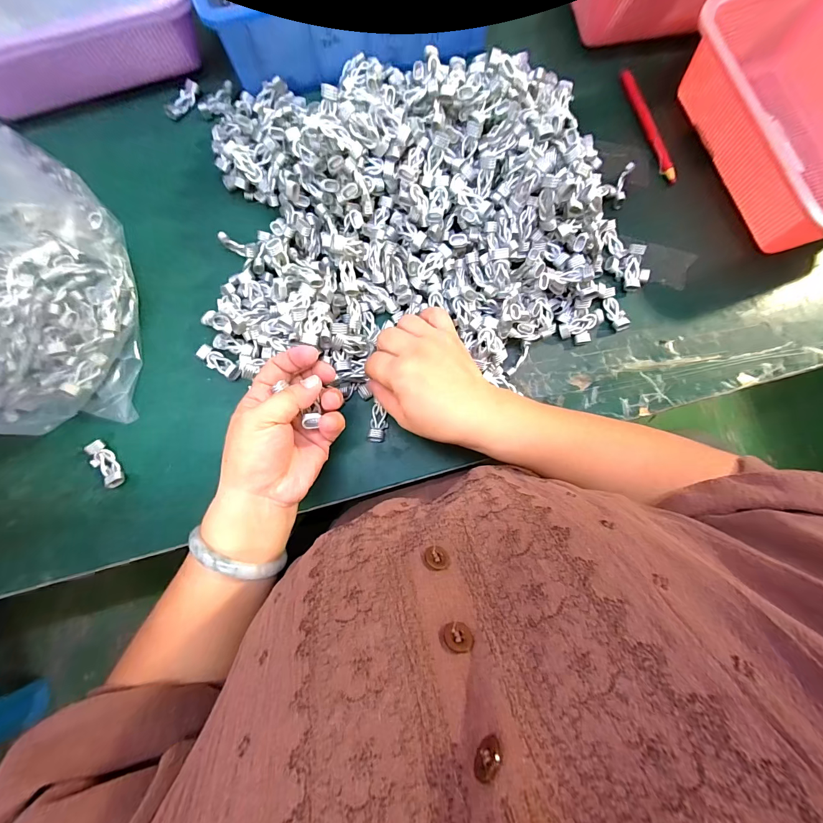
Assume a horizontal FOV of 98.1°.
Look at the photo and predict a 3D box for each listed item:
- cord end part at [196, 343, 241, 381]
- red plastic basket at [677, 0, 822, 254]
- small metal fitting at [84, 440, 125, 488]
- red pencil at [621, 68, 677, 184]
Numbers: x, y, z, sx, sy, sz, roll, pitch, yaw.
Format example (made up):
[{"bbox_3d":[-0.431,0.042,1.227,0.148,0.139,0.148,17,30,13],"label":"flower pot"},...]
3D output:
[{"bbox_3d":[-0.182,-0.046,0.339,0.046,0.009,0.016,30,83,1],"label":"cord end part"},{"bbox_3d":[0.406,-0.287,0.350,0.174,0.085,0.248,-21,85,-4],"label":"red plastic basket"},{"bbox_3d":[-0.276,0.048,0.322,0.017,0.012,0.043,-34,86,-5],"label":"small metal fitting"},{"bbox_3d":[0.257,-0.310,0.385,0.012,0.008,0.135,-18,84,-4],"label":"red pencil"}]

